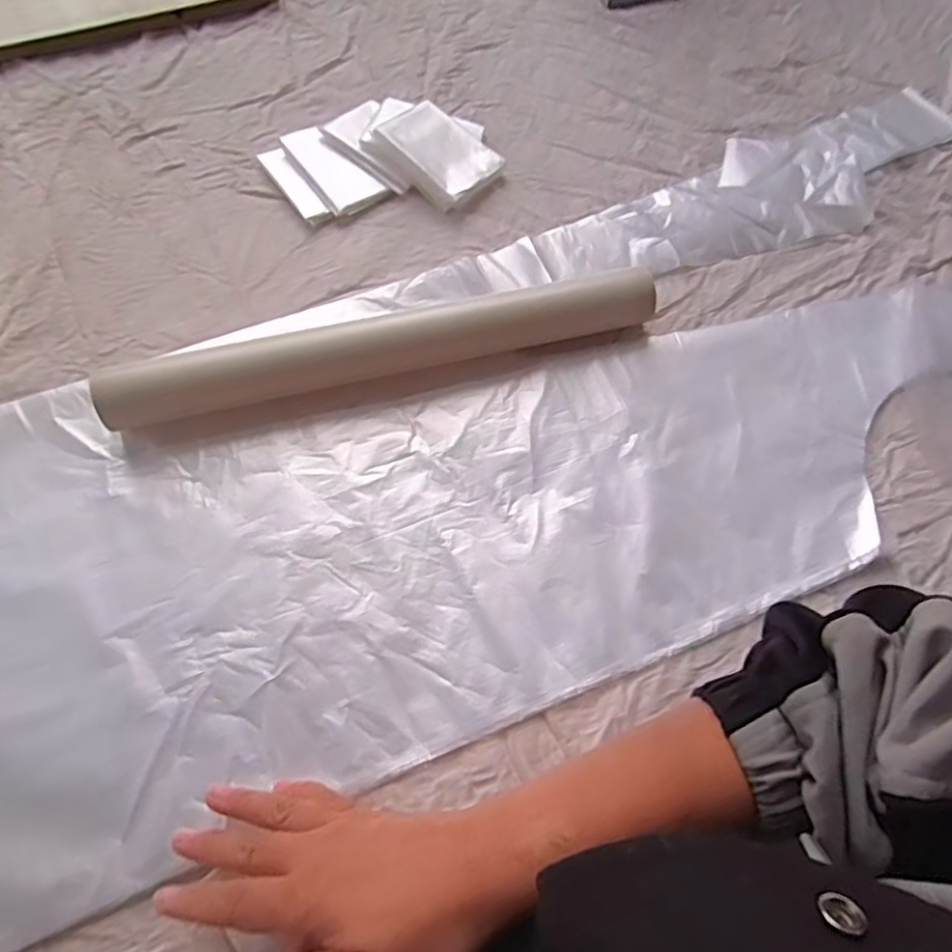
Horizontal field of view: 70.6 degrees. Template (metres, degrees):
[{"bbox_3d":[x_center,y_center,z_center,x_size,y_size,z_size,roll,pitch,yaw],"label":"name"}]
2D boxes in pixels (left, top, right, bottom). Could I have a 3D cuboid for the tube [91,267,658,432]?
[{"bbox_3d":[-0.056,-0.084,0.442,0.352,0.037,0.035,-12,67,-7],"label":"tube"}]

